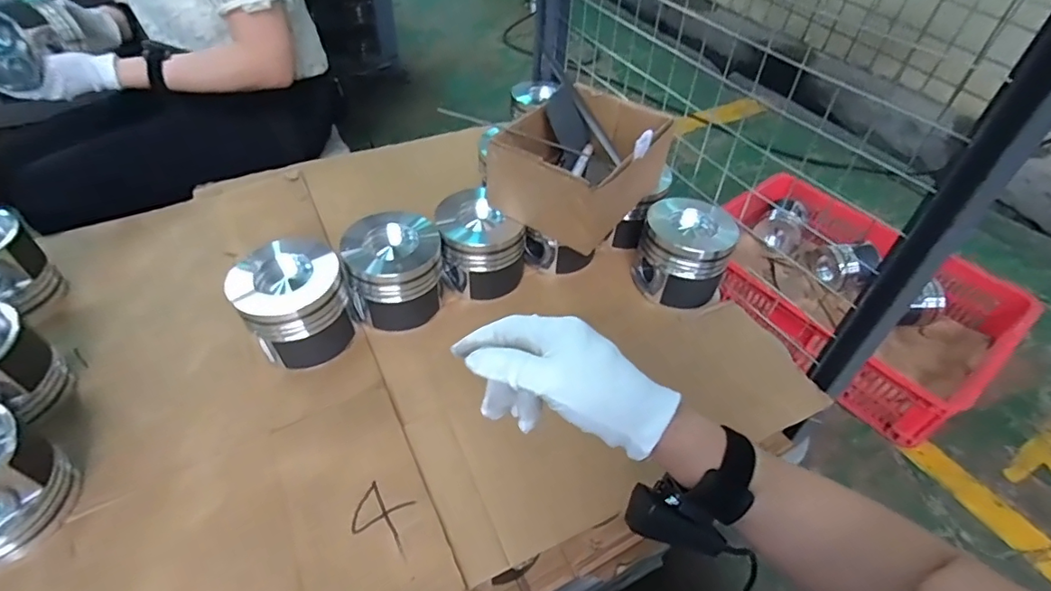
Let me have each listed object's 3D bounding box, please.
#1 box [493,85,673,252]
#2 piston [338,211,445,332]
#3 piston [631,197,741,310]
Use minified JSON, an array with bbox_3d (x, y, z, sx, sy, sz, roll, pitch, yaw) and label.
[{"bbox_3d":[0.070,-0.164,0.639,0.157,0.092,0.191,30,53,20],"label":"box"},{"bbox_3d":[-0.156,-0.037,0.628,0.110,0.095,0.112,-8,50,-12],"label":"piston"},{"bbox_3d":[0.205,-0.057,0.678,0.113,0.090,0.117,20,50,13],"label":"piston"}]

